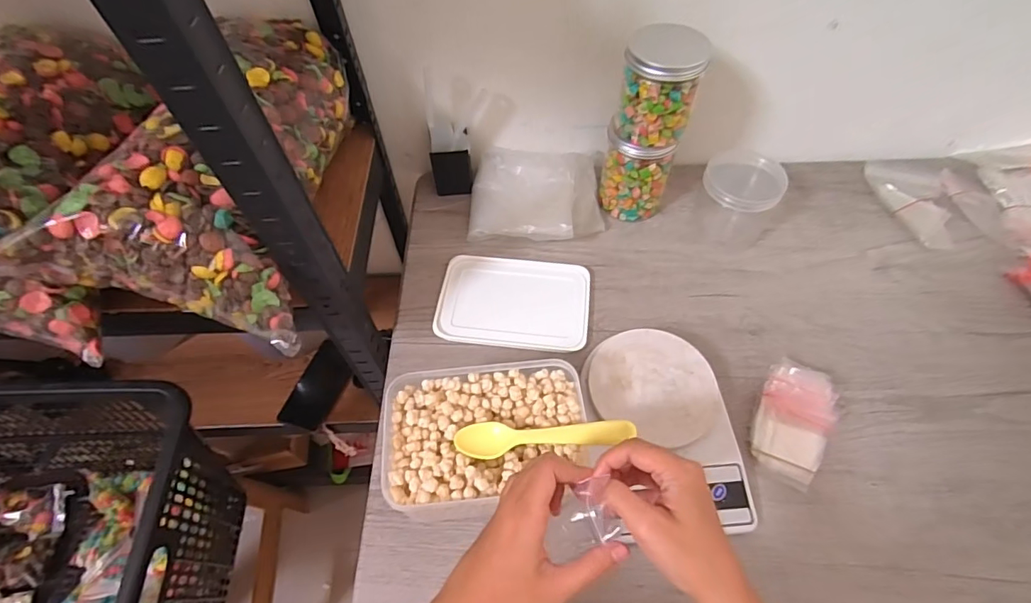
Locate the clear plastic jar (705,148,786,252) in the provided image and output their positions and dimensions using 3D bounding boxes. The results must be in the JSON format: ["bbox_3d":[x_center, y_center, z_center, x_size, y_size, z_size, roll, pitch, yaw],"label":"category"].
[{"bbox_3d":[0.292,-0.132,0.645,0.089,0.098,0.084,-1,55,1],"label":"clear plastic jar"}]

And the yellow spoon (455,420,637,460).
[{"bbox_3d":[0.026,0.119,0.430,0.153,0.022,0.026,-4,57,-1],"label":"yellow spoon"}]

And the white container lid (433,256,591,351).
[{"bbox_3d":[-0.002,-0.003,0.621,0.186,0.011,0.125,5,56,5],"label":"white container lid"}]

